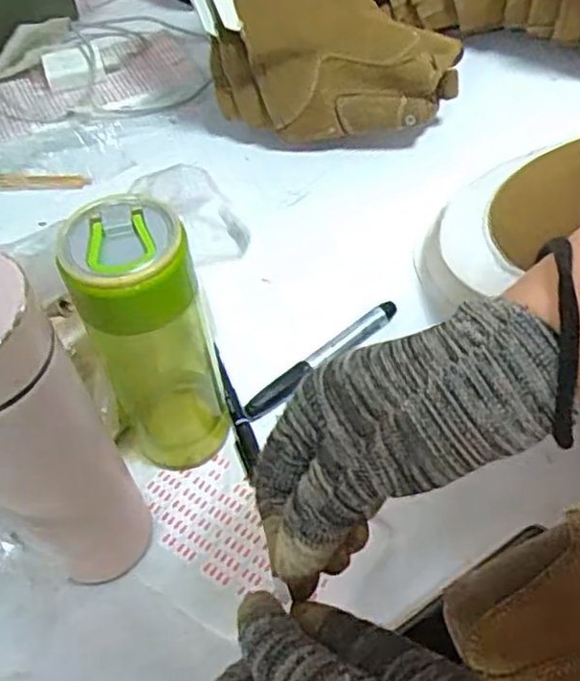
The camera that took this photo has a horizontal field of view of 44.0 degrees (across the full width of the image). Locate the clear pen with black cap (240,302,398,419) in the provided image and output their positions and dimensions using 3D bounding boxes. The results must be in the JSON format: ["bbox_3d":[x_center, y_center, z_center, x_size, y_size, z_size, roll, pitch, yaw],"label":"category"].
[{"bbox_3d":[0.024,0.013,0.511,0.138,0.015,0.014,-37,59,-21],"label":"clear pen with black cap"}]

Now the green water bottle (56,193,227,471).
[{"bbox_3d":[-0.078,0.003,0.415,0.065,0.181,0.065,-24,55,-13],"label":"green water bottle"}]

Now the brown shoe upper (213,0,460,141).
[{"bbox_3d":[0.032,-0.291,0.638,0.198,0.125,0.208,-14,54,-6],"label":"brown shoe upper"}]

